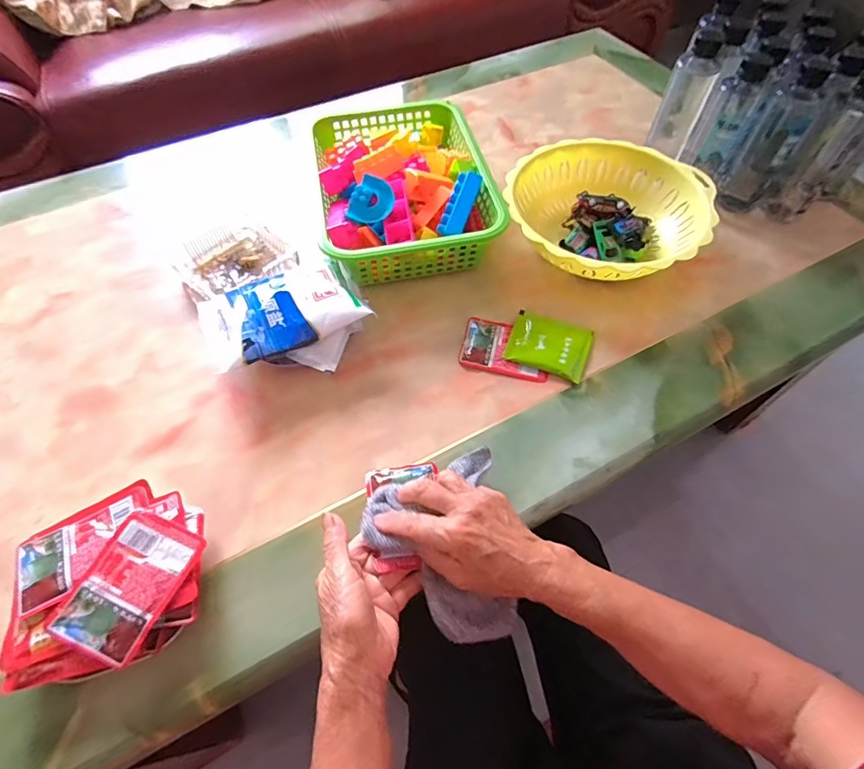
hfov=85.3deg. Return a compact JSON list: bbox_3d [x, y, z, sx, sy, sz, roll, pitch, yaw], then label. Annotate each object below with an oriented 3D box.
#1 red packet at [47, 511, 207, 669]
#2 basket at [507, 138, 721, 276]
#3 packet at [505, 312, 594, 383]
[{"bbox_3d":[-0.235,0.154,0.366,0.067,0.013,0.098,21,61,13],"label":"red packet"},{"bbox_3d":[0.217,-0.217,0.590,0.238,0.063,0.229,0,58,1],"label":"basket"},{"bbox_3d":[0.133,-0.047,0.529,0.086,0.009,0.074,21,61,13],"label":"packet"}]

